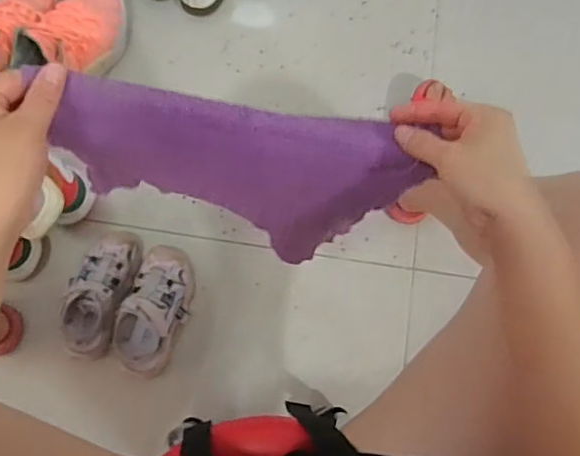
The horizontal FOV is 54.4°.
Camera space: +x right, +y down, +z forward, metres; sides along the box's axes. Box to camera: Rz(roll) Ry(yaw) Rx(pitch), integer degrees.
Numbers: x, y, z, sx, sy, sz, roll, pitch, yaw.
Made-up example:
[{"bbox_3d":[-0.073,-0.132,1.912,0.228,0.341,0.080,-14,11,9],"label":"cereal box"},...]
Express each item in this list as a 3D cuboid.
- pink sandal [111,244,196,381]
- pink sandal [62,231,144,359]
[{"bbox_3d":[-0.210,0.124,0.876,0.092,0.105,0.203,14,75,3],"label":"pink sandal"},{"bbox_3d":[-0.301,0.098,0.895,0.095,0.095,0.196,10,75,2],"label":"pink sandal"}]

